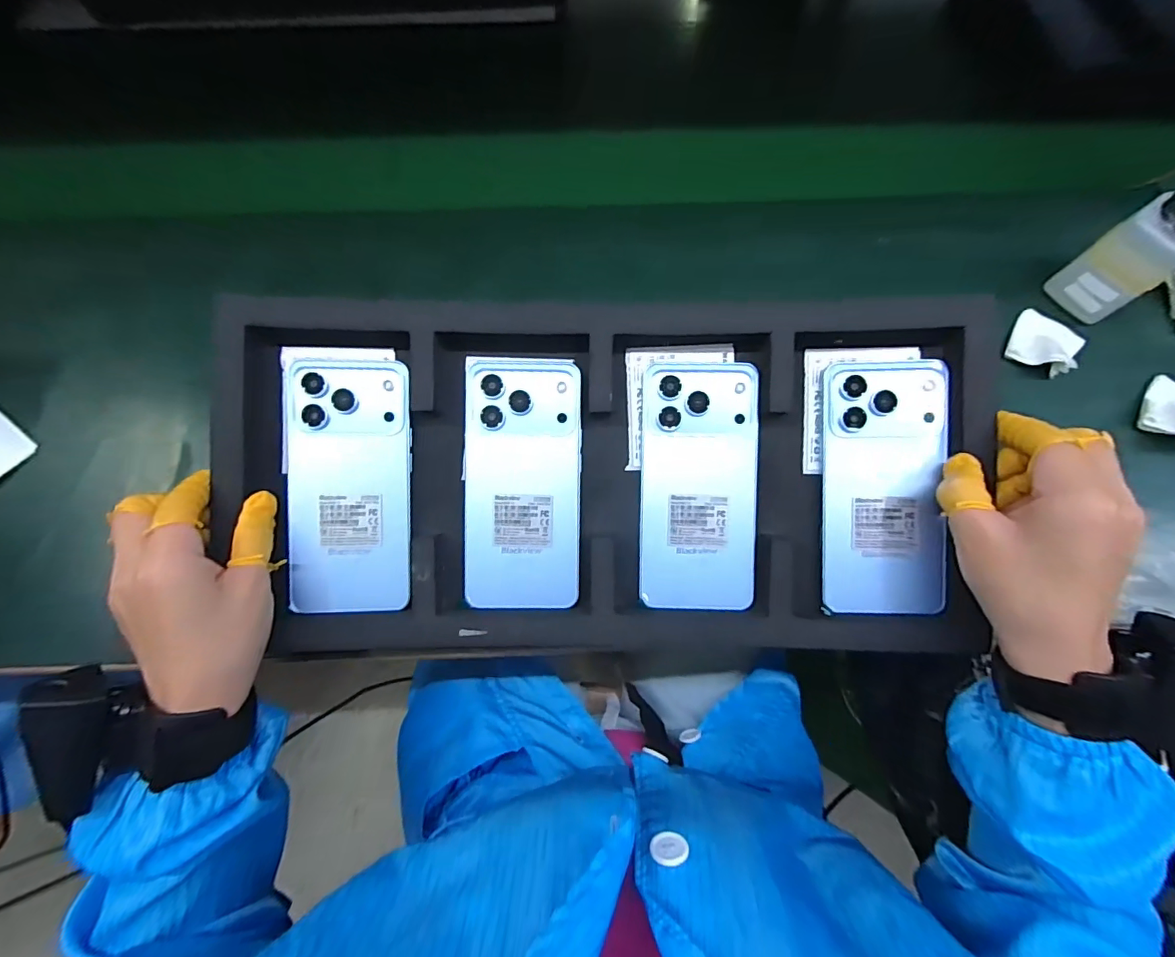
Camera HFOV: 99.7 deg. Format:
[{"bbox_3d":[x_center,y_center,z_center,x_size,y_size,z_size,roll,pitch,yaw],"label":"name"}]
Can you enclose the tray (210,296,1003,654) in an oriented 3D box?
[{"bbox_3d":[0.010,-0.003,0.327,0.458,0.051,0.231,2,90,0],"label":"tray"}]

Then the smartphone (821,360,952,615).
[{"bbox_3d":[0.191,0.006,0.320,0.074,0.008,0.160,1,92,7],"label":"smartphone"}]

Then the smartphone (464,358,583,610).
[{"bbox_3d":[-0.043,0.004,0.329,0.075,0.008,0.162,0,90,0],"label":"smartphone"}]

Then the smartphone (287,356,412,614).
[{"bbox_3d":[-0.154,0.004,0.322,0.075,0.013,0.164,0,90,0],"label":"smartphone"}]

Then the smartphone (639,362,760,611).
[{"bbox_3d":[0.074,0.005,0.329,0.075,0.006,0.161,1,91,0],"label":"smartphone"}]

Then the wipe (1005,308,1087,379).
[{"bbox_3d":[0.384,-0.114,0.411,0.048,0.017,0.055,31,75,9],"label":"wipe"}]

